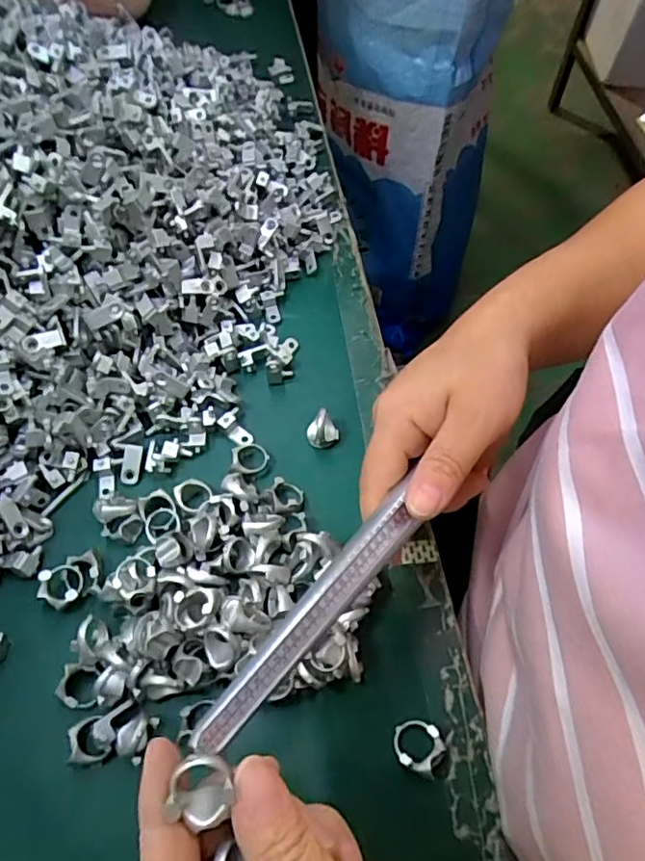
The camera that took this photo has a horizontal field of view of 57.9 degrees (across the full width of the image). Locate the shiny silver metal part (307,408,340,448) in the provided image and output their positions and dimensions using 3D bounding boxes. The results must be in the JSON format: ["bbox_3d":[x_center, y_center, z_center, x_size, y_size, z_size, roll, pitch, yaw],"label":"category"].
[{"bbox_3d":[0.000,-0.001,0.353,0.018,0.019,0.015,-35,66,-20],"label":"shiny silver metal part"}]

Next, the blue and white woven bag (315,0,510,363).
[{"bbox_3d":[0.169,-0.449,1.033,0.343,0.662,0.184,-19,61,-12],"label":"blue and white woven bag"}]

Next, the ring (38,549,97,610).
[{"bbox_3d":[-0.132,0.077,0.303,0.029,0.012,0.025,-18,61,-12],"label":"ring"}]

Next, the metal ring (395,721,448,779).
[{"bbox_3d":[0.047,0.146,0.268,0.027,0.013,0.021,19,61,10],"label":"metal ring"}]

